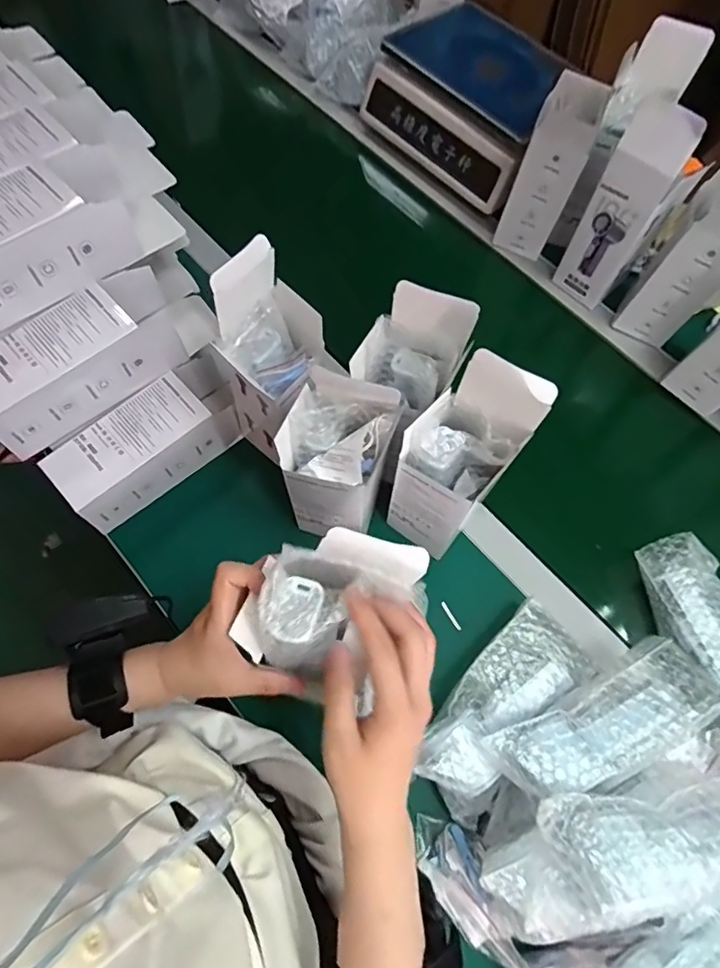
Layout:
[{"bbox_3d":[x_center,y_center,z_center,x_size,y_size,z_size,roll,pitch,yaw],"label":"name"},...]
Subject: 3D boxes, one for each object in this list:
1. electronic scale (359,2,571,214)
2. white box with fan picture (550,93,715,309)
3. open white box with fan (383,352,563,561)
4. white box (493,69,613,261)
[{"bbox_3d":[0.171,-0.558,0.772,0.210,0.105,0.282,-39,74,-16],"label":"electronic scale"},{"bbox_3d":[0.328,-0.330,0.632,0.084,0.242,0.073,41,72,13],"label":"white box with fan picture"},{"bbox_3d":[0.082,-0.012,0.480,0.076,0.232,0.095,43,72,14],"label":"open white box with fan"},{"bbox_3d":[0.243,-0.404,0.679,0.073,0.189,0.081,20,69,6],"label":"white box"}]

